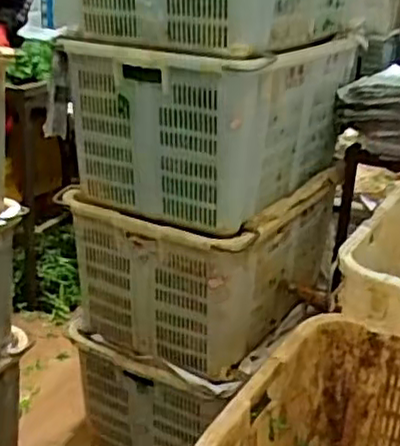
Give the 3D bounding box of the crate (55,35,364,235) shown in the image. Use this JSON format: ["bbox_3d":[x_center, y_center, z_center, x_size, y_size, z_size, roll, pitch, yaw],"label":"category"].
[{"bbox_3d":[0.060,-0.258,1.641,0.427,0.359,0.661,15,26,27],"label":"crate"}]

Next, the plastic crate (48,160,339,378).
[{"bbox_3d":[0.024,0.067,1.749,0.486,0.360,0.580,13,25,23],"label":"plastic crate"}]

